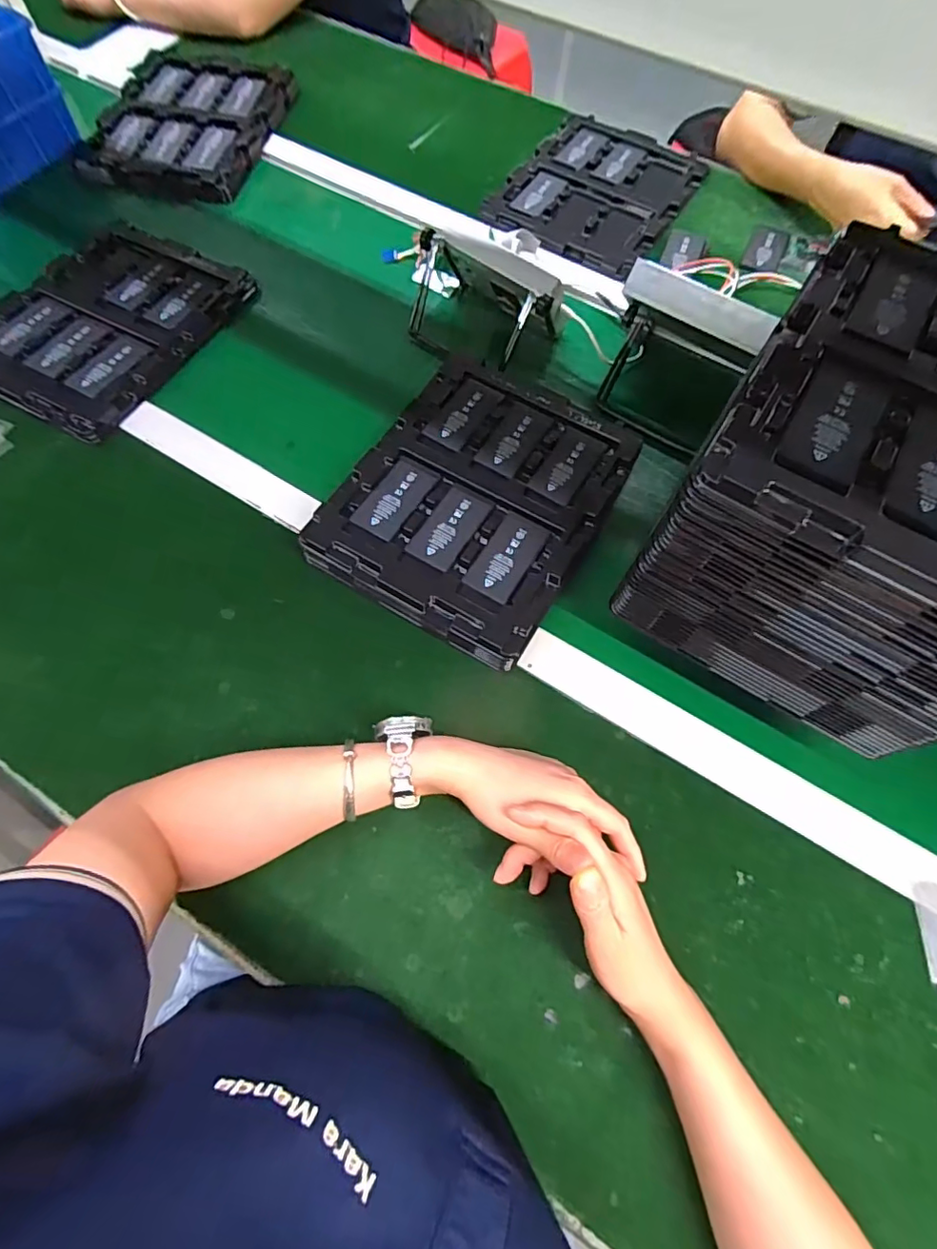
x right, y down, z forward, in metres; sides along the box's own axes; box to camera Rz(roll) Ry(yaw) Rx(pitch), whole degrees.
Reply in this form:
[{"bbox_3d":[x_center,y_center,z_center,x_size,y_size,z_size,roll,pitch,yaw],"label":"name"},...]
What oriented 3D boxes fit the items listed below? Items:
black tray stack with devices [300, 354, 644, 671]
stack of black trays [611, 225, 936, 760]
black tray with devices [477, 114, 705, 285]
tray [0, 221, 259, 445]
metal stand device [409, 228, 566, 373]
[{"bbox_3d":[0.010,-0.119,0.525,0.216,0.040,0.275,30,69,10],"label":"black tray stack with devices"},{"bbox_3d":[0.274,-0.089,0.386,0.207,0.165,0.264,32,70,11],"label":"stack of black trays"},{"bbox_3d":[0.173,-0.585,0.746,0.217,0.015,0.302,30,69,10],"label":"black tray with devices"},{"bbox_3d":[-0.401,-0.338,0.615,0.217,0.016,0.276,27,69,9],"label":"tray"},{"bbox_3d":[0.016,-0.349,0.597,0.156,0.079,0.097,35,70,12],"label":"metal stand device"}]

